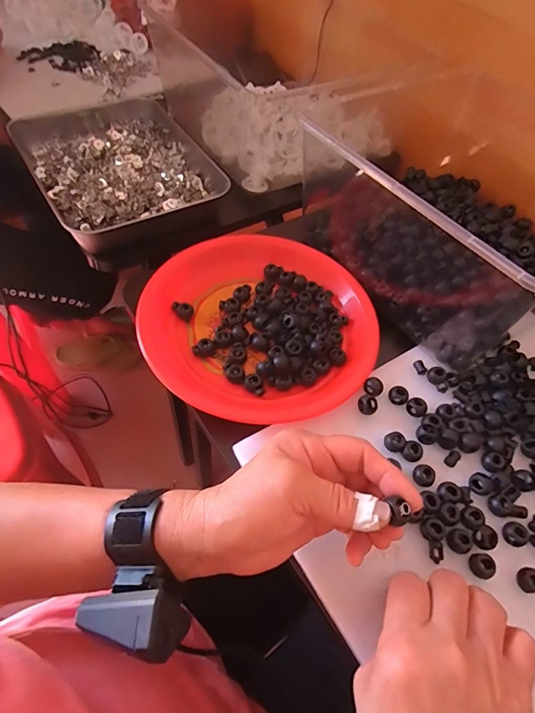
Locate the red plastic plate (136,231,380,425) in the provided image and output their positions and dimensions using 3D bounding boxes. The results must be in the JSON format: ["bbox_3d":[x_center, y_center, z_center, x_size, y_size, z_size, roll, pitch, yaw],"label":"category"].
[{"bbox_3d":[-0.005,-0.039,0.417,0.221,0.027,0.222,3,56,-5],"label":"red plastic plate"}]

